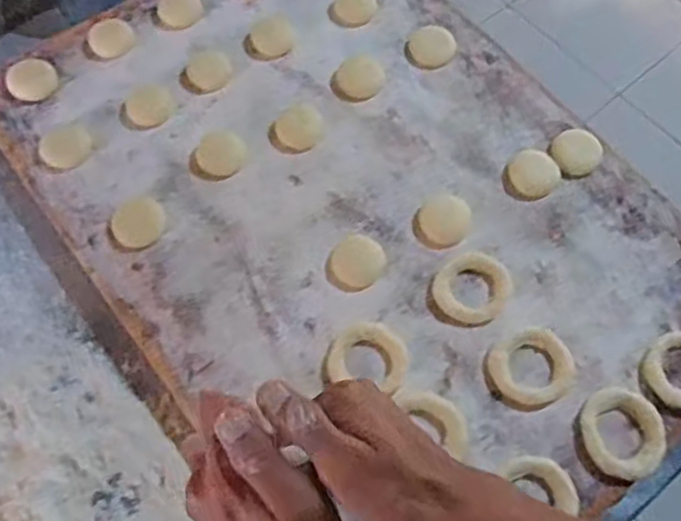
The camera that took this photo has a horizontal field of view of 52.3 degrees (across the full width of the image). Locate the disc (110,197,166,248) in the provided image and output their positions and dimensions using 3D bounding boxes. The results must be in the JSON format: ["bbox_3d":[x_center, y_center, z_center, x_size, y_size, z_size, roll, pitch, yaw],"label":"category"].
[{"bbox_3d":[-0.164,-0.032,0.563,0.042,0.004,0.043,1,65,-2],"label":"disc"}]

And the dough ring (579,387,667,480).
[{"bbox_3d":[0.202,0.122,0.496,0.056,0.014,0.064,0,65,-2],"label":"dough ring"}]

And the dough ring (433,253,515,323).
[{"bbox_3d":[0.104,0.021,0.542,0.059,0.007,0.055,1,65,-2],"label":"dough ring"}]

